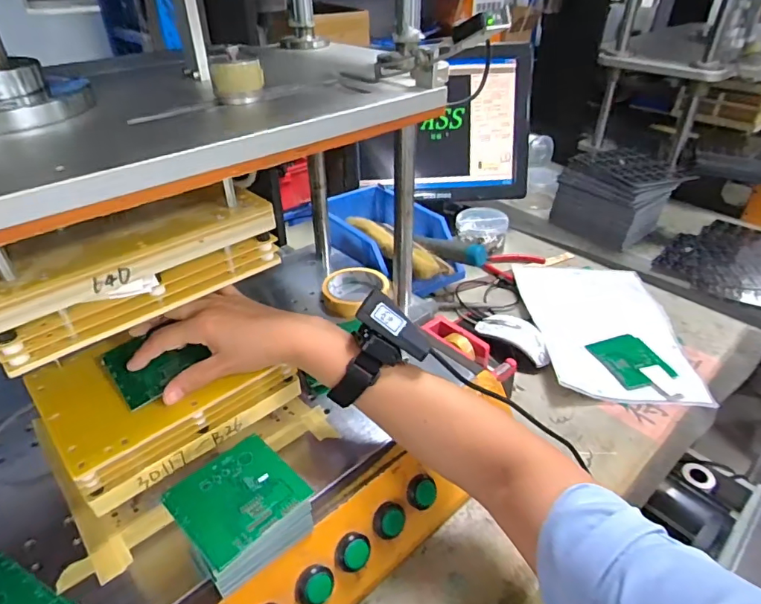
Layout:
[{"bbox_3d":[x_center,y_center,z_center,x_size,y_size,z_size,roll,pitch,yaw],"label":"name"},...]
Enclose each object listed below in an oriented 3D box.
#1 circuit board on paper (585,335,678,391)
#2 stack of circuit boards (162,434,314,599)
[{"bbox_3d":[0.348,0.080,0.696,0.079,0.011,0.095,-13,34,-14],"label":"circuit board on paper"},{"bbox_3d":[-0.109,0.167,0.392,0.088,0.049,0.089,31,46,35],"label":"stack of circuit boards"}]

